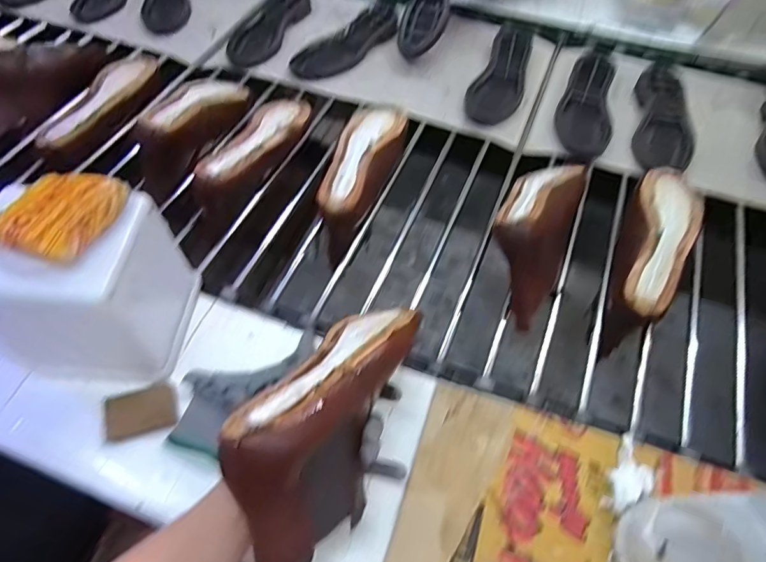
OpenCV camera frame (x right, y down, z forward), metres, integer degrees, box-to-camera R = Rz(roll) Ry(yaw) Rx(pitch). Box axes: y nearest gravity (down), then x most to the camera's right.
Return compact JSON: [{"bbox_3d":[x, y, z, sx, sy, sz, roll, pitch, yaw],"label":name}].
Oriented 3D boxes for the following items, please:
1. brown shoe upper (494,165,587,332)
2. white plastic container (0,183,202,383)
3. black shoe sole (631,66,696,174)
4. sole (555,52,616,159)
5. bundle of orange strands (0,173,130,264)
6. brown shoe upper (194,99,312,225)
[{"bbox_3d":[0.206,-0.077,0.656,0.096,0.108,0.261,22,57,14],"label":"brown shoe upper"},{"bbox_3d":[-0.306,0.004,0.498,0.157,0.183,0.135,4,56,1],"label":"white plastic container"},{"bbox_3d":[0.482,-0.281,0.830,0.094,0.032,0.255,14,57,7],"label":"black shoe sole"},{"bbox_3d":[0.364,-0.319,0.860,0.090,0.031,0.263,19,57,10],"label":"sole"},{"bbox_3d":[-0.288,-0.063,0.436,0.077,0.026,0.089,16,57,9],"label":"bundle of orange strands"},{"bbox_3d":[-0.186,-0.200,0.744,0.081,0.078,0.257,19,57,10],"label":"brown shoe upper"}]

